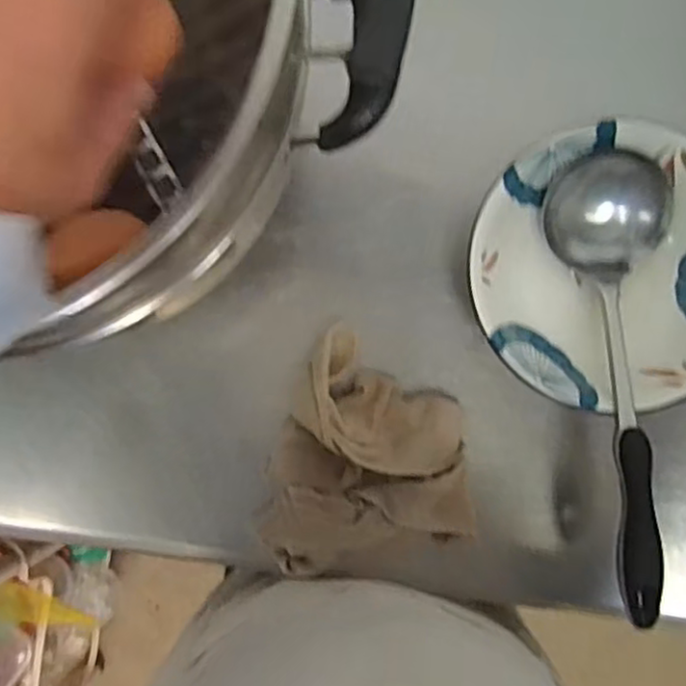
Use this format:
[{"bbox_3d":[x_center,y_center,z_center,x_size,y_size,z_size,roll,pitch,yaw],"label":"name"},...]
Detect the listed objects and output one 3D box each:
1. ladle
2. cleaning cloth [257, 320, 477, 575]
[{"bbox_3d":[0.181,0.021,0.498,0.088,0.107,0.316,6,88,2],"label":"ladle"},{"bbox_3d":[0.026,0.098,0.521,0.163,0.067,0.184,21,88,3],"label":"cleaning cloth"}]

